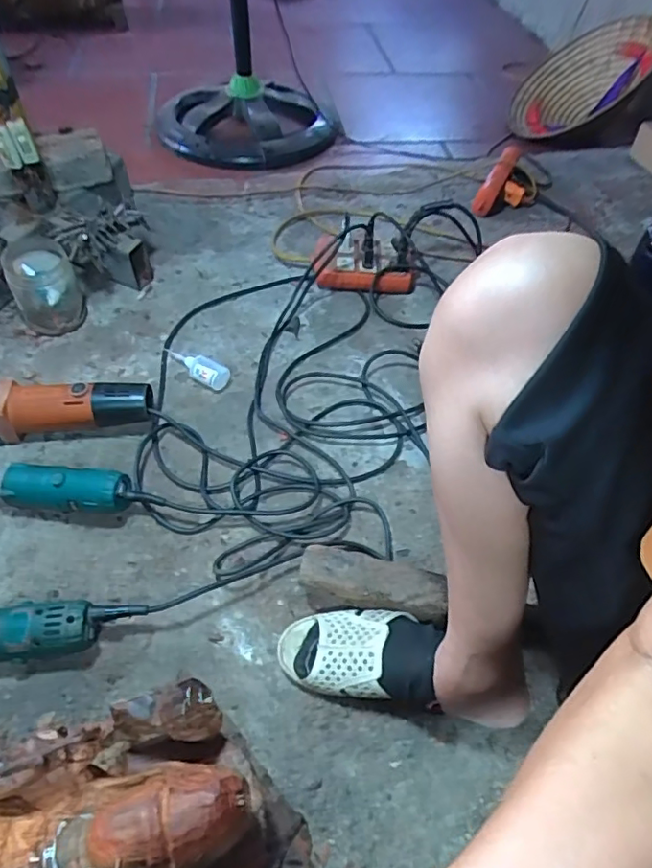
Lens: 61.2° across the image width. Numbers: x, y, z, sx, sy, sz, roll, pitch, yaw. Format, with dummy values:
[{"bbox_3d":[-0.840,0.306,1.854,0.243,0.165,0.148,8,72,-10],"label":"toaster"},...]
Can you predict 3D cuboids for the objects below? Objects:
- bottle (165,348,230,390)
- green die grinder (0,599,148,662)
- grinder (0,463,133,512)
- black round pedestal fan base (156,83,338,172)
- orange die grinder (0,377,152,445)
[{"bbox_3d":[-0.199,-0.105,0.832,0.116,0.037,0.034,27,55,19],"label":"bottle"},{"bbox_3d":[-0.326,0.209,0.566,0.264,0.054,0.049,-4,52,-5],"label":"green die grinder"},{"bbox_3d":[-0.348,0.068,0.670,0.225,0.059,0.051,8,51,4],"label":"grinder"},{"bbox_3d":[-0.184,-0.811,1.430,0.464,0.093,0.400,-13,52,-16],"label":"black round pedestal fan base"},{"bbox_3d":[-0.434,-0.027,0.734,0.391,0.074,0.058,-5,52,-6],"label":"orange die grinder"}]

